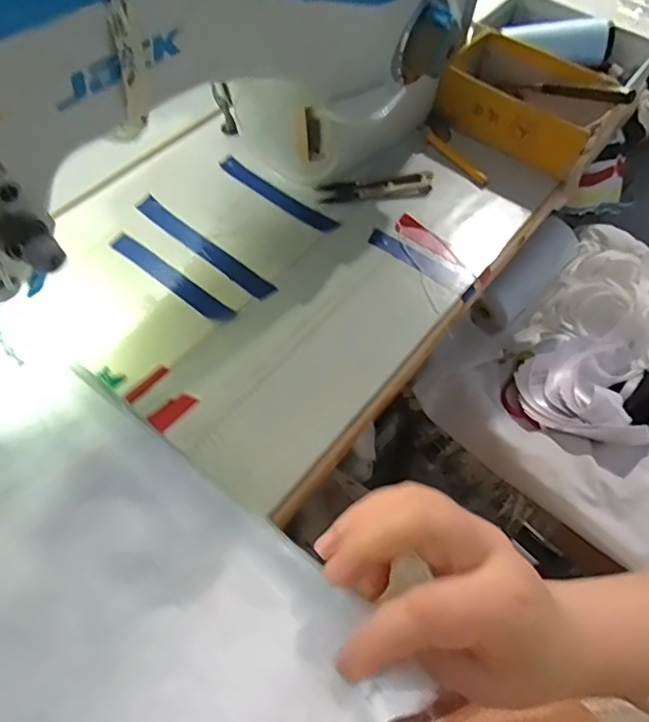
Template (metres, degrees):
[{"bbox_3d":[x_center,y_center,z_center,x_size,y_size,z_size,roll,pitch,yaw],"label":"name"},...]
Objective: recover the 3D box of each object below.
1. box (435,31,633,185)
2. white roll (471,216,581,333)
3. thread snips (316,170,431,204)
[{"bbox_3d":[0.187,-0.237,0.505,0.154,0.057,0.090,33,62,15],"label":"box"},{"bbox_3d":[0.270,-0.119,0.714,0.200,0.060,0.053,-45,69,-8],"label":"white roll"},{"bbox_3d":[0.046,-0.151,0.474,0.099,0.008,0.026,-6,59,-7],"label":"thread snips"}]

